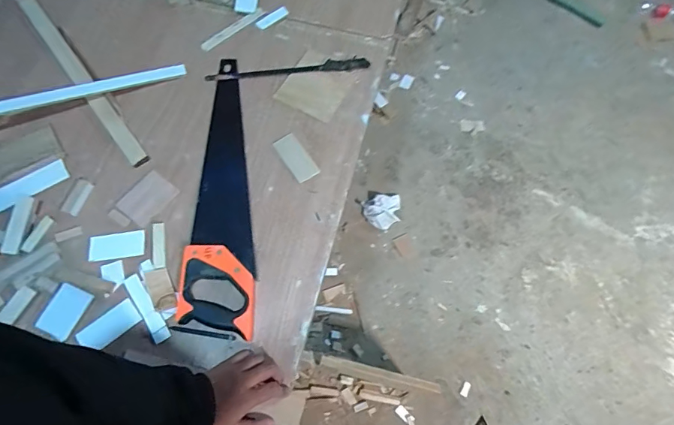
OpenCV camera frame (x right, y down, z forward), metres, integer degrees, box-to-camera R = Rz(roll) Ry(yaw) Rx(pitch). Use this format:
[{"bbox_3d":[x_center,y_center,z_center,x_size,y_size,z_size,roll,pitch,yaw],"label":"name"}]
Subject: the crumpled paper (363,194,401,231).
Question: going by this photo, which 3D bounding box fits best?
[{"bbox_3d":[0.160,-0.003,1.554,0.135,0.043,0.125,0,68,-1],"label":"crumpled paper"}]

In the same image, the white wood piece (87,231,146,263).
[{"bbox_3d":[-0.364,0.055,0.727,0.087,0.005,0.045,-8,68,-5],"label":"white wood piece"}]

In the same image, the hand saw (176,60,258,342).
[{"bbox_3d":[-0.199,-0.056,0.761,0.115,0.022,0.512,-3,68,-2],"label":"hand saw"}]

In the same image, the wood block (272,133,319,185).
[{"bbox_3d":[-0.074,-0.099,0.792,0.043,0.010,0.101,-29,71,-12],"label":"wood block"}]

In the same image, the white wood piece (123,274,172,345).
[{"bbox_3d":[-0.298,0.150,0.688,0.026,0.011,0.115,-32,72,-13],"label":"white wood piece"}]

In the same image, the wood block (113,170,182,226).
[{"bbox_3d":[-0.325,-0.023,0.756,0.069,0.007,0.086,37,71,13],"label":"wood block"}]

